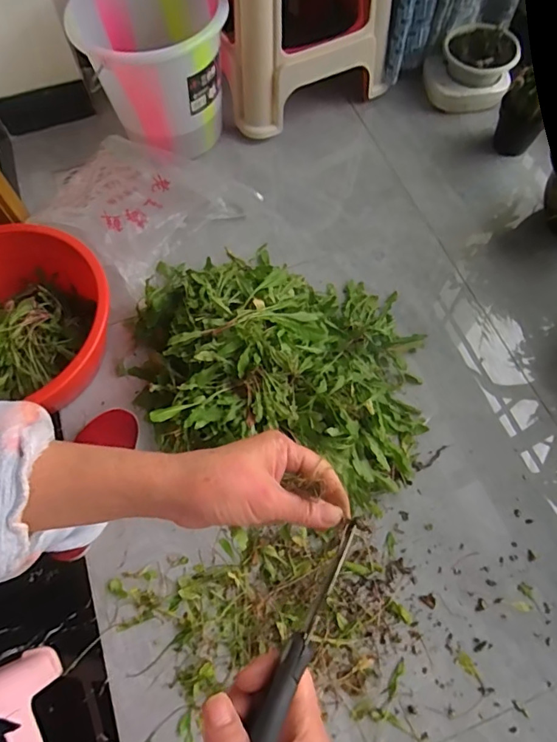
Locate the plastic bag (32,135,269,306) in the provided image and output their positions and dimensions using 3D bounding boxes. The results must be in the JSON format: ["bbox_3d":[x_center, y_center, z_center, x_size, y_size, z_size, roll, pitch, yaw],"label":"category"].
[{"bbox_3d":[-0.288,-0.342,0.951,0.356,0.110,0.339,34,70,15],"label":"plastic bag"}]

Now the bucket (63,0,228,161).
[{"bbox_3d":[-0.234,-0.609,0.959,0.281,0.241,0.249,-13,66,-5],"label":"bucket"}]

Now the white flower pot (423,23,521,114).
[{"bbox_3d":[0.428,-0.682,1.077,0.186,0.125,0.163,10,66,8],"label":"white flower pot"}]

